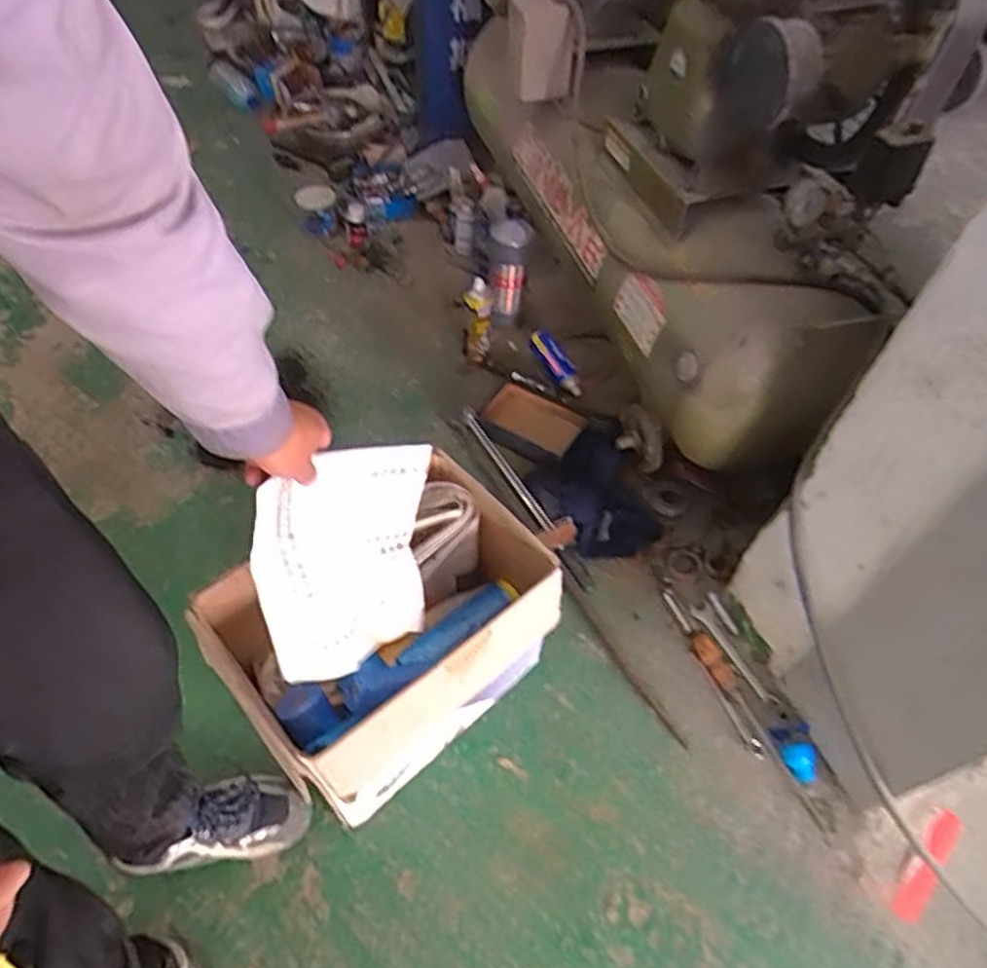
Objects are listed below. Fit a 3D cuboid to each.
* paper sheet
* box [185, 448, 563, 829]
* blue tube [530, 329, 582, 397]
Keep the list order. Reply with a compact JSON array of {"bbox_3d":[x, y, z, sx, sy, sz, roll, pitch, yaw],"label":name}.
[{"bbox_3d":[-0.171,0.089,0.782,0.201,0.259,0.051,-19,28,-39],"label":"paper sheet"},{"bbox_3d":[-0.147,0.232,1.010,0.411,0.322,0.296,-34,62,-26],"label":"box"},{"bbox_3d":[0.146,-0.283,1.598,0.055,0.059,0.190,-22,58,-19],"label":"blue tube"}]

